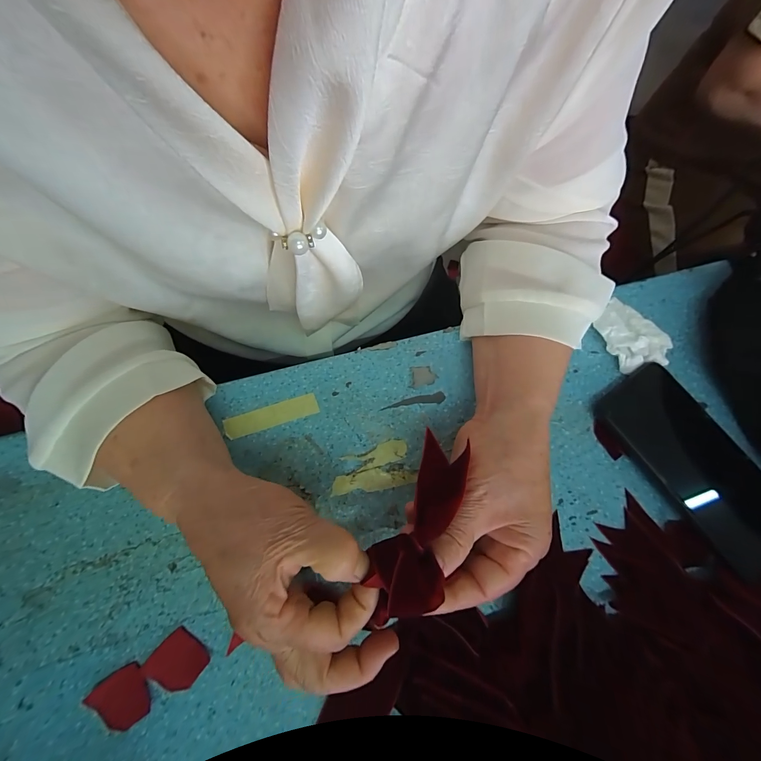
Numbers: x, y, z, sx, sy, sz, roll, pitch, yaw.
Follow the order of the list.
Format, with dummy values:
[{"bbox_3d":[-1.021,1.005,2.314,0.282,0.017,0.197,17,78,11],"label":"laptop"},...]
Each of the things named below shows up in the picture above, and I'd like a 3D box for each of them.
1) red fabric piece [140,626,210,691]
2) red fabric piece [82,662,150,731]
[{"bbox_3d":[-0.141,0.195,0.229,0.034,0.004,0.033,37,78,7],"label":"red fabric piece"},{"bbox_3d":[-0.173,0.214,0.222,0.033,0.005,0.034,-36,80,-10],"label":"red fabric piece"}]

